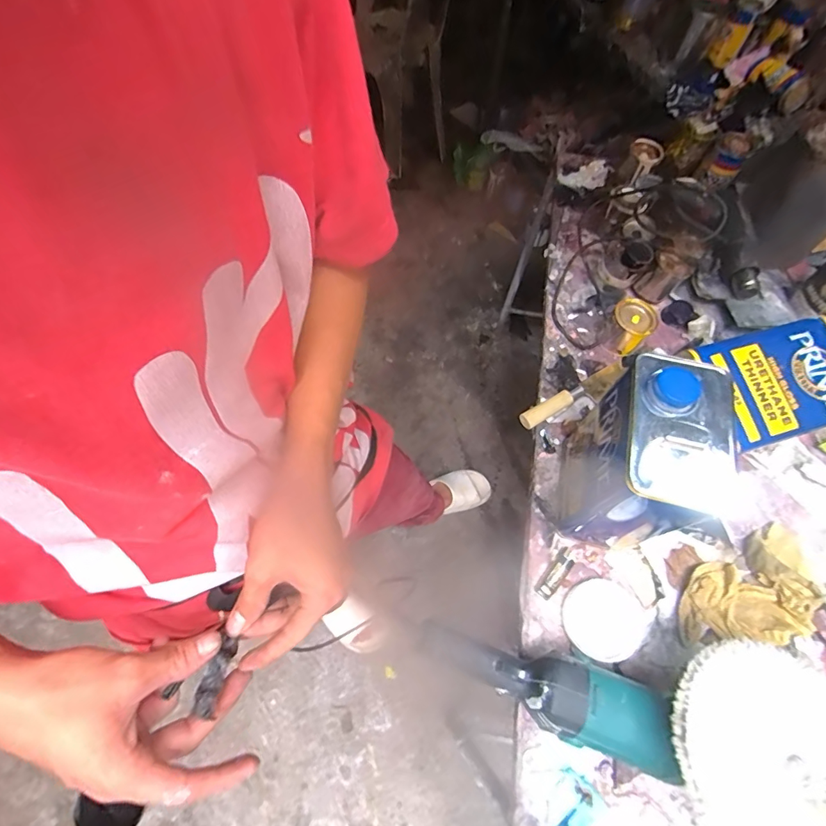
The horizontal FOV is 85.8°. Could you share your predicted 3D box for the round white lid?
[{"bbox_3d":[0.258,0.277,0.593,0.111,0.016,0.094,12,61,5],"label":"round white lid"}]

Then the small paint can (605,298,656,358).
[{"bbox_3d":[0.385,-0.153,0.794,0.071,0.067,0.081,30,64,14],"label":"small paint can"}]

